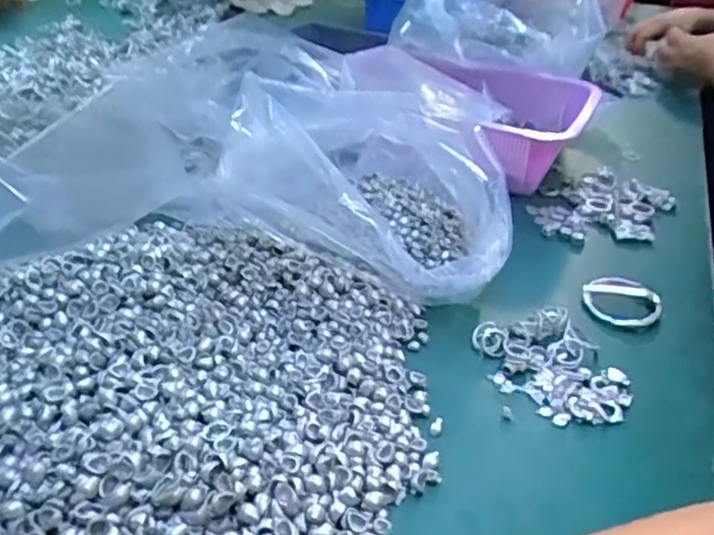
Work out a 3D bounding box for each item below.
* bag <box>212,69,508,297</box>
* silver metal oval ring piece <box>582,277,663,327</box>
[{"bbox_3d":[0.020,-0.067,0.511,0.197,0.135,0.116,11,33,10],"label":"bag"},{"bbox_3d":[0.214,0.028,0.531,0.059,0.012,0.055,-12,36,-24],"label":"silver metal oval ring piece"}]

